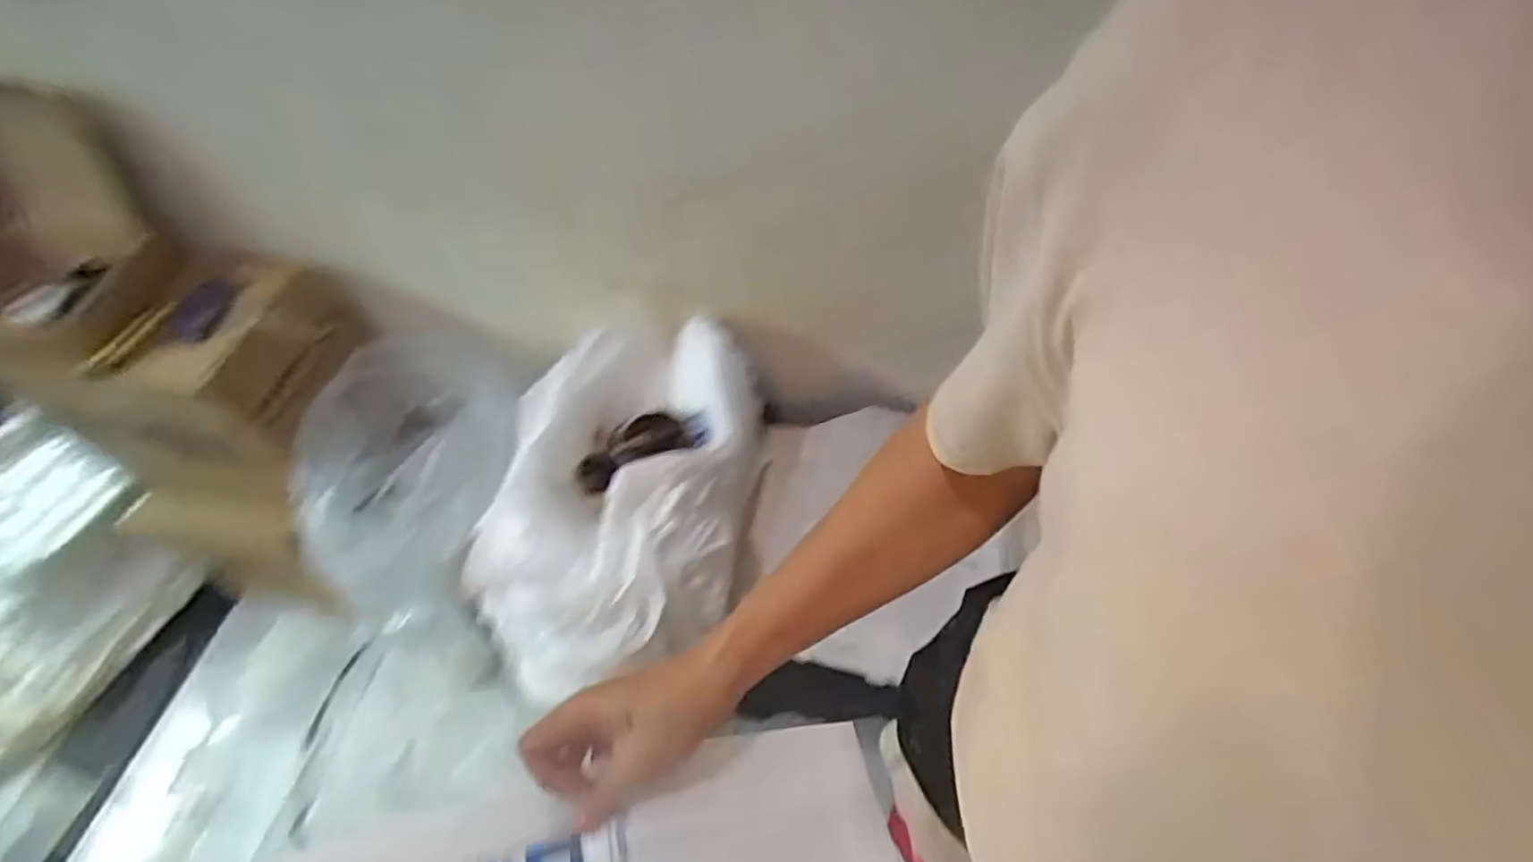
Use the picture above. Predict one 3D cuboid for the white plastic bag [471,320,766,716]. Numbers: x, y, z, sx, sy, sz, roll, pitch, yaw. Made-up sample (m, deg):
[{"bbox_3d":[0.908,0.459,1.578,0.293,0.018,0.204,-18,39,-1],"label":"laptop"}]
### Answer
[{"bbox_3d":[-0.204,0.077,0.996,0.332,0.169,0.541,3,53,8],"label":"white plastic bag"}]

